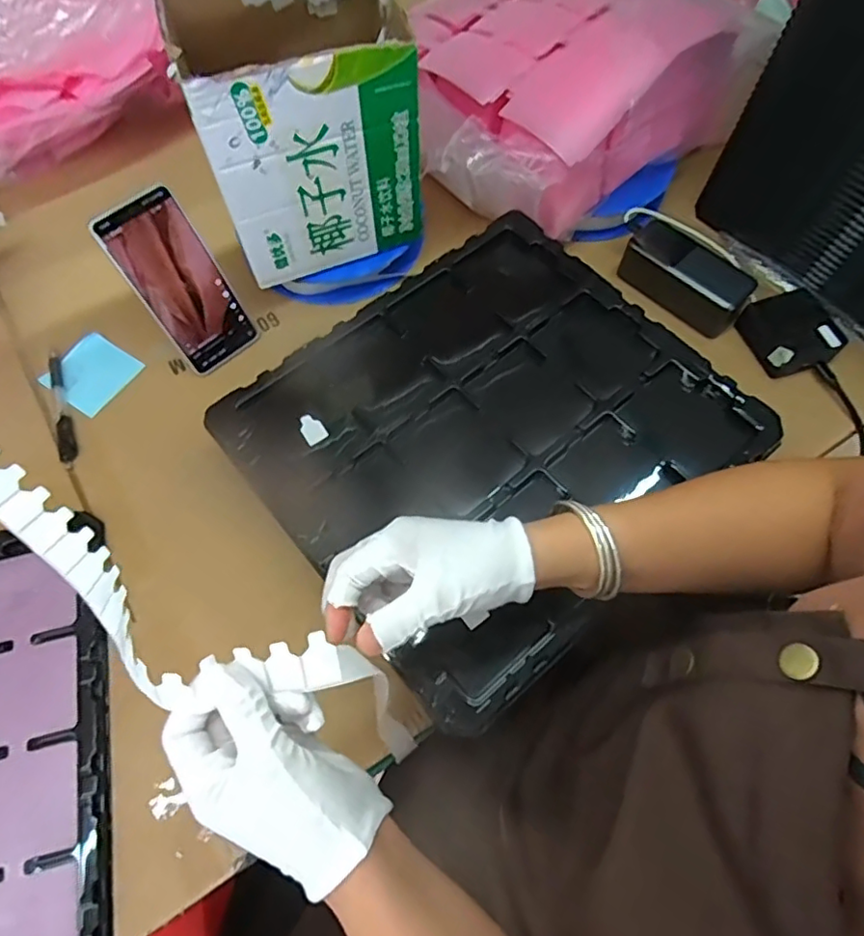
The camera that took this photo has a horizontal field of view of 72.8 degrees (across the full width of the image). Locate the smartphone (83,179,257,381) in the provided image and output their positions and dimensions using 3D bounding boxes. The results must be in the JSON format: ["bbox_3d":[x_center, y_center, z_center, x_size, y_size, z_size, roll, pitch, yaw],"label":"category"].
[{"bbox_3d":[-0.237,-0.173,0.561,0.080,0.169,0.014,-44,45,-18],"label":"smartphone"}]

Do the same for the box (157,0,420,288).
[{"bbox_3d":[-0.118,-0.323,0.550,0.187,0.200,0.147,-22,68,-10],"label":"box"}]

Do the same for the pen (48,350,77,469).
[{"bbox_3d":[-0.374,-0.061,0.590,0.014,0.011,0.137,-19,68,-9],"label":"pen"}]

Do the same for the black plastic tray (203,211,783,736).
[{"bbox_3d":[0.052,-0.031,0.517,0.373,0.045,0.327,-39,72,-16],"label":"black plastic tray"}]

